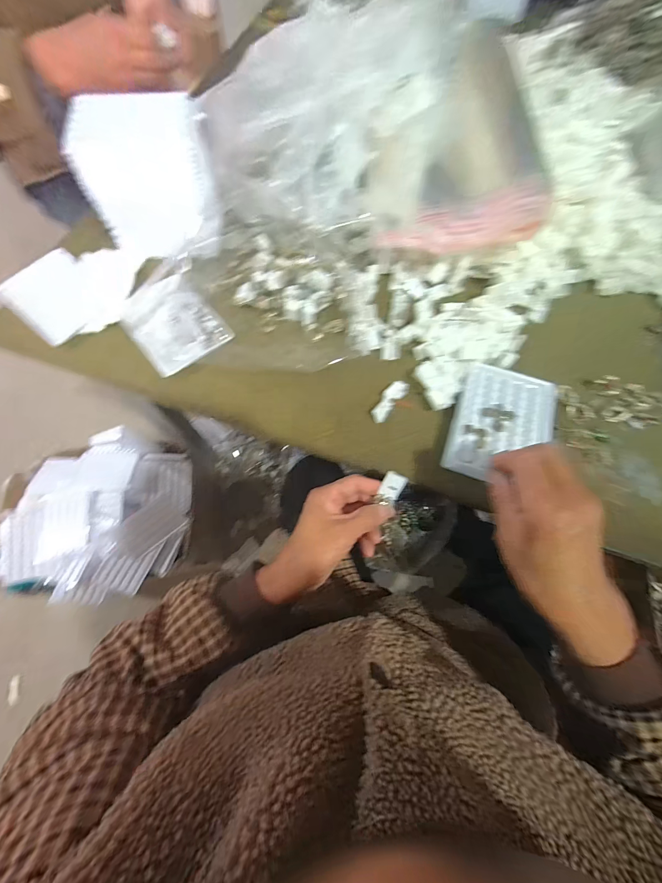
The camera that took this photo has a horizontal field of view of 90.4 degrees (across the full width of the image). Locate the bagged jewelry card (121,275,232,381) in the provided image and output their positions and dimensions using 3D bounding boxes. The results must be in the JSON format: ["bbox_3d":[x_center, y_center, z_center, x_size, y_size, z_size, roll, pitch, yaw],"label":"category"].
[{"bbox_3d":[-0.201,-0.151,0.412,0.096,0.007,0.134,-38,73,-18],"label":"bagged jewelry card"}]

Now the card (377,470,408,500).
[{"bbox_3d":[0.064,0.046,0.338,0.022,0.004,0.029,26,110,19],"label":"card"}]

